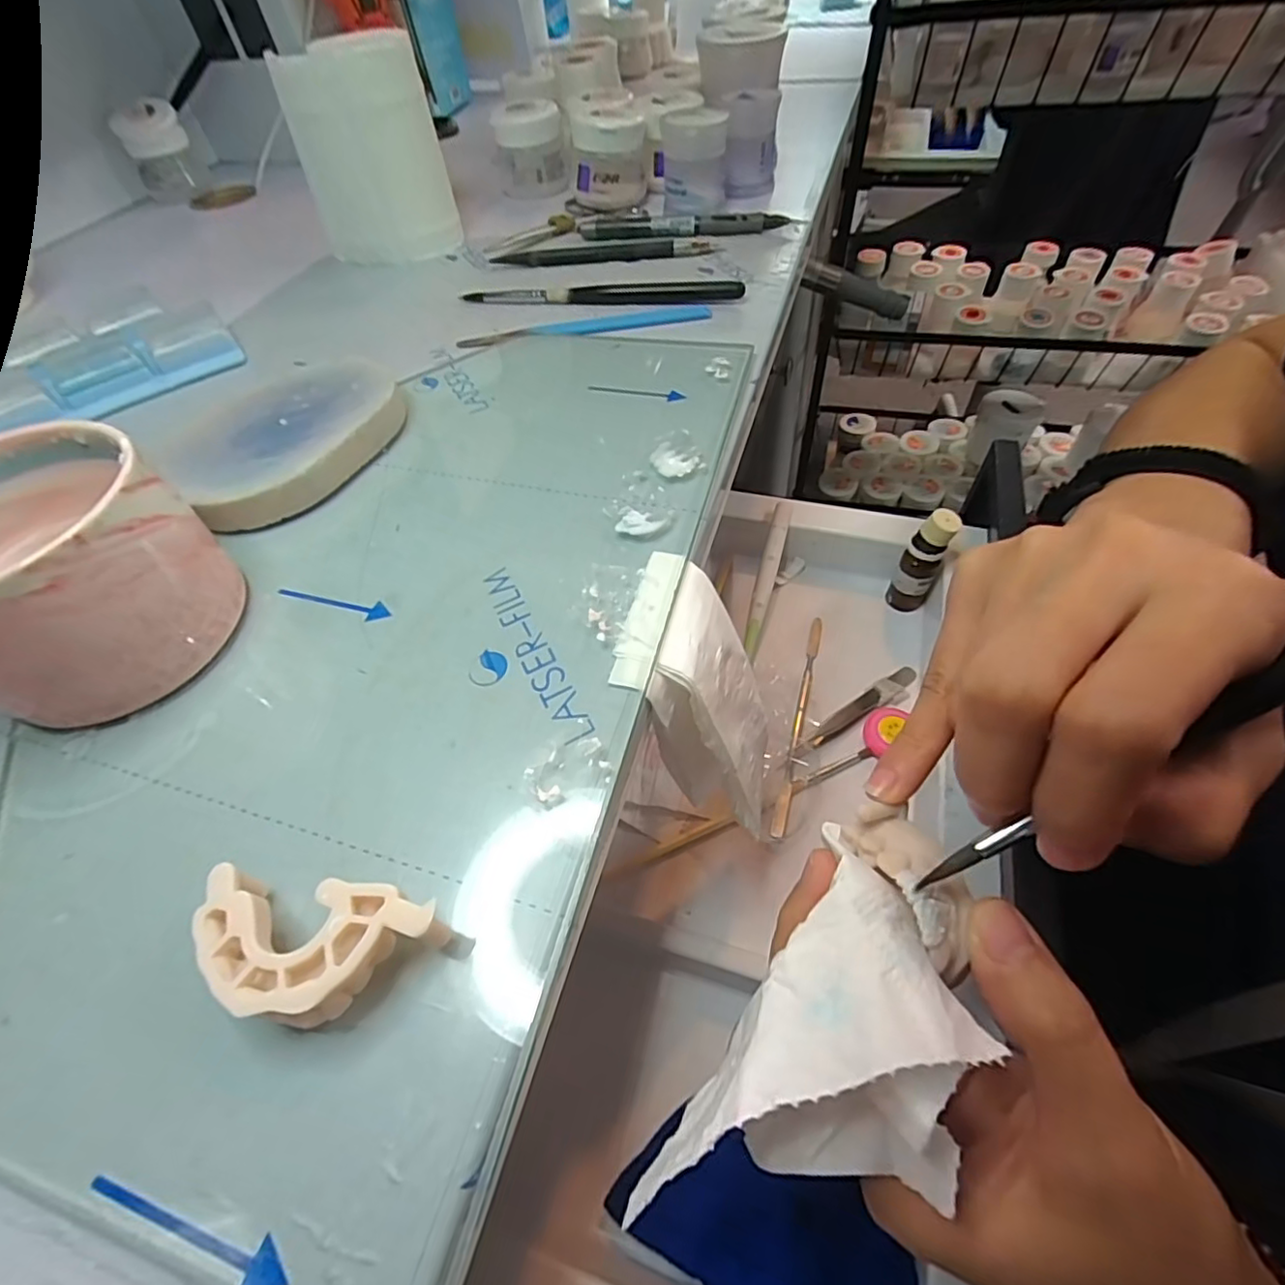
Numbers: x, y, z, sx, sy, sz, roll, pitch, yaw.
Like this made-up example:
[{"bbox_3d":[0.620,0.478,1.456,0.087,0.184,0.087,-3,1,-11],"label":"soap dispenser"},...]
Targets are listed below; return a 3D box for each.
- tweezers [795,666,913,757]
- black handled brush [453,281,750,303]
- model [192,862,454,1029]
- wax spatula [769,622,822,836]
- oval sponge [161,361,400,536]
[{"bbox_3d":[0.133,0.040,0.361,0.103,0.010,0.016,-32,57,-17],"label":"tweezers"},{"bbox_3d":[-0.025,-0.201,0.343,0.163,0.008,0.014,6,55,10],"label":"black handled brush"},{"bbox_3d":[-0.074,0.071,0.138,0.054,0.021,0.027,2,54,7],"label":"model"},{"bbox_3d":[0.096,0.042,0.363,0.007,0.011,0.157,12,56,14],"label":"wax spatula"},{"bbox_3d":[-0.160,-0.094,0.270,0.096,0.018,0.098,35,64,27],"label":"oval sponge"}]

